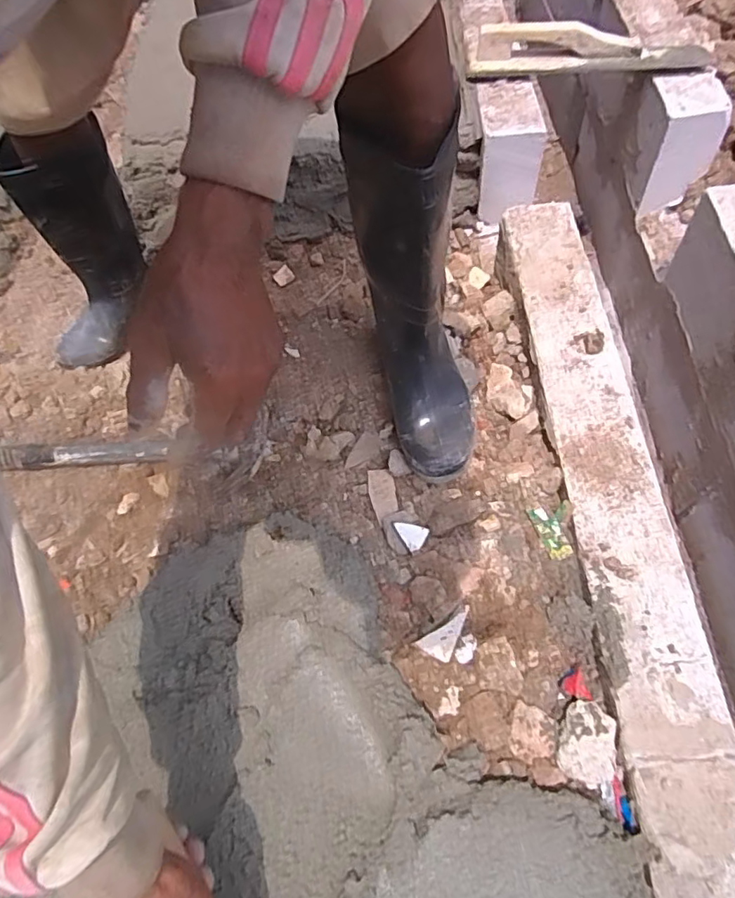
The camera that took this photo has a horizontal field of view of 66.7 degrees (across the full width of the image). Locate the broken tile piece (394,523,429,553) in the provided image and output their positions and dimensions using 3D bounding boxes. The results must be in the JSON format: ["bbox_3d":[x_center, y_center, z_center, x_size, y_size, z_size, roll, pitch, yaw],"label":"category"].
[{"bbox_3d":[0.052,0.095,0.636,0.029,0.009,0.037,-30,65,-11],"label":"broken tile piece"}]

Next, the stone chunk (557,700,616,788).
[{"bbox_3d":[0.203,0.273,0.520,0.049,0.019,0.068,5,64,7],"label":"stone chunk"}]

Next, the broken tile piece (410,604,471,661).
[{"bbox_3d":[0.085,0.194,0.573,0.067,0.006,0.032,-28,82,-24],"label":"broken tile piece"}]

